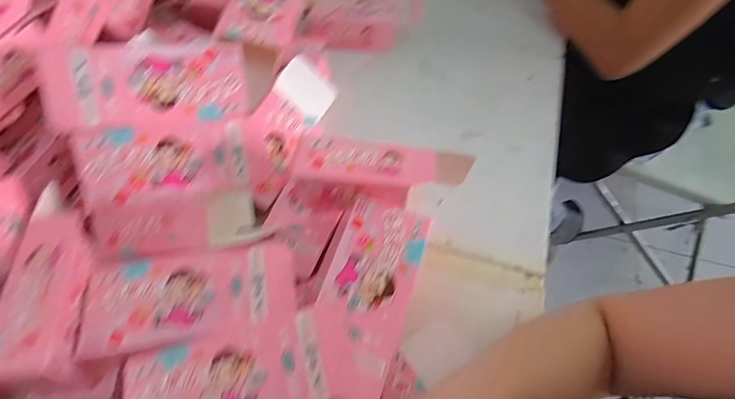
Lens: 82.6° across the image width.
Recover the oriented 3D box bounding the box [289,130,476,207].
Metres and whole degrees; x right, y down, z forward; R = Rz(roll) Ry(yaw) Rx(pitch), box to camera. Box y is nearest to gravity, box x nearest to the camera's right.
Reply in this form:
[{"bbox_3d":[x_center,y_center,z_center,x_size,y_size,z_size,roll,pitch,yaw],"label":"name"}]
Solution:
[{"bbox_3d":[0.011,-0.027,0.381,0.154,0.031,0.052,11,58,7],"label":"box"}]

